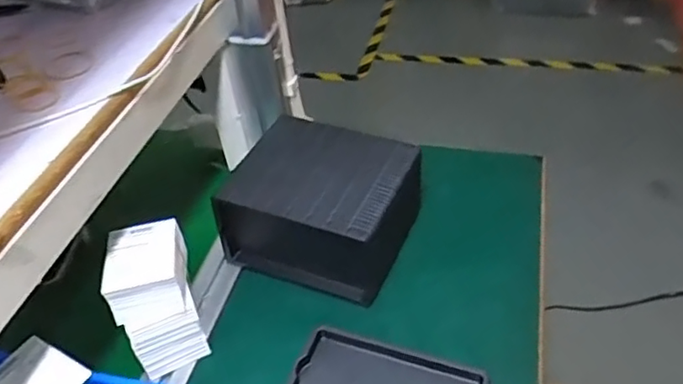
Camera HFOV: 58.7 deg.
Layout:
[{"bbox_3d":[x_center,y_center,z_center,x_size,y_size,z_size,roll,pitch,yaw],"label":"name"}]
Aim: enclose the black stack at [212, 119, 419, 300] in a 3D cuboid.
[{"bbox_3d":[-0.017,0.011,0.615,0.164,0.101,0.140,15,46,20],"label":"black stack"}]

